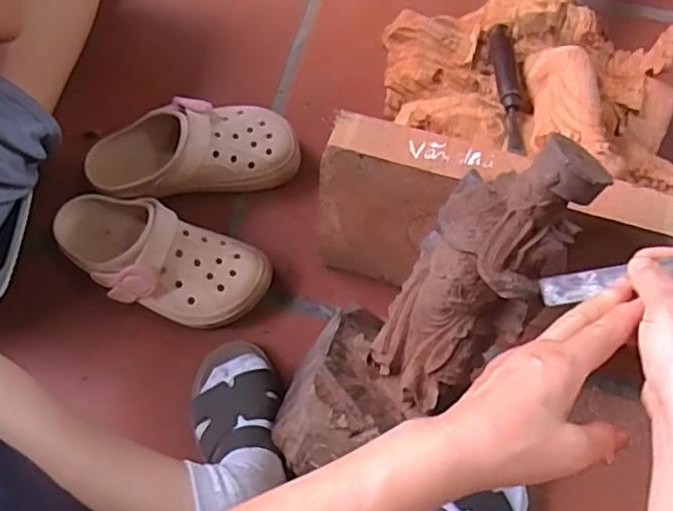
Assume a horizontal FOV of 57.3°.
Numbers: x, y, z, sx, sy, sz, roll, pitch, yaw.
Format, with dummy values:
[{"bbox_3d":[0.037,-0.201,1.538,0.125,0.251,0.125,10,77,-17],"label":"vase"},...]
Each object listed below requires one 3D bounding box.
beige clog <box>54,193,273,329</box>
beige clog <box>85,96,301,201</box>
[{"bbox_3d":[-0.201,0.004,0.682,0.250,0.101,0.110,23,70,10],"label":"beige clog"},{"bbox_3d":[-0.171,-0.121,0.731,0.243,0.102,0.106,-10,68,-3],"label":"beige clog"}]

